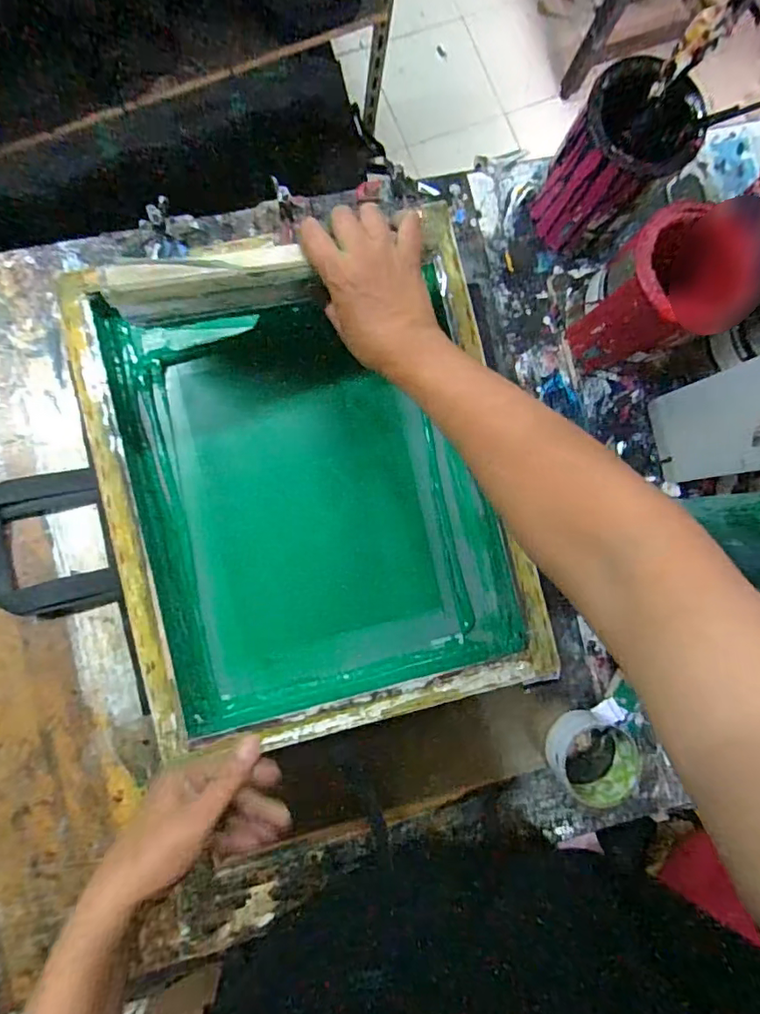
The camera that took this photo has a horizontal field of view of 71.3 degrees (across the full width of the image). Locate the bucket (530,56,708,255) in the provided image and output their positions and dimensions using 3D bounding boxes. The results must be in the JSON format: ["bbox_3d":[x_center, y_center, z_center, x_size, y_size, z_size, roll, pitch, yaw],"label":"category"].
[{"bbox_3d":[0.229,-0.339,0.527,0.101,0.134,0.102,0,87,-5],"label":"bucket"}]

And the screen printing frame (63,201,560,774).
[{"bbox_3d":[-0.066,-0.027,0.556,0.403,0.059,0.494,-11,87,-7],"label":"screen printing frame"}]

